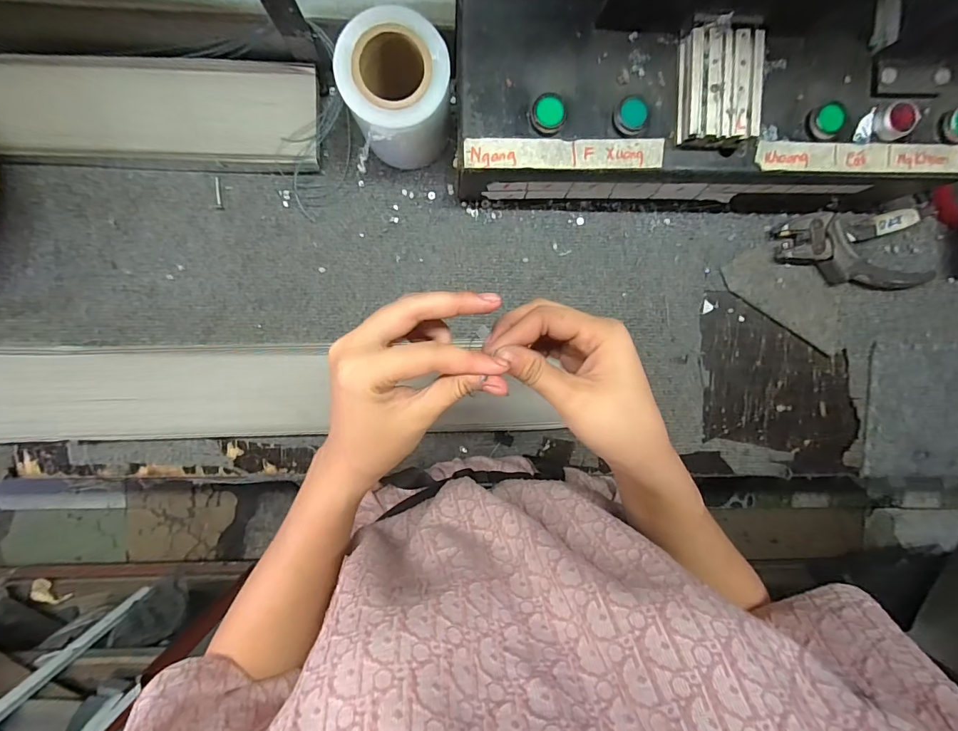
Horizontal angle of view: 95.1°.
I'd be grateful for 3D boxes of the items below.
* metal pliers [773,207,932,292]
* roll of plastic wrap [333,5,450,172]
[{"bbox_3d":[0.391,-0.117,0.453,0.159,0.033,0.077,-4,95,-3],"label":"metal pliers"},{"bbox_3d":[-0.068,-0.222,0.371,0.082,0.105,0.077,0,95,-4],"label":"roll of plastic wrap"}]

